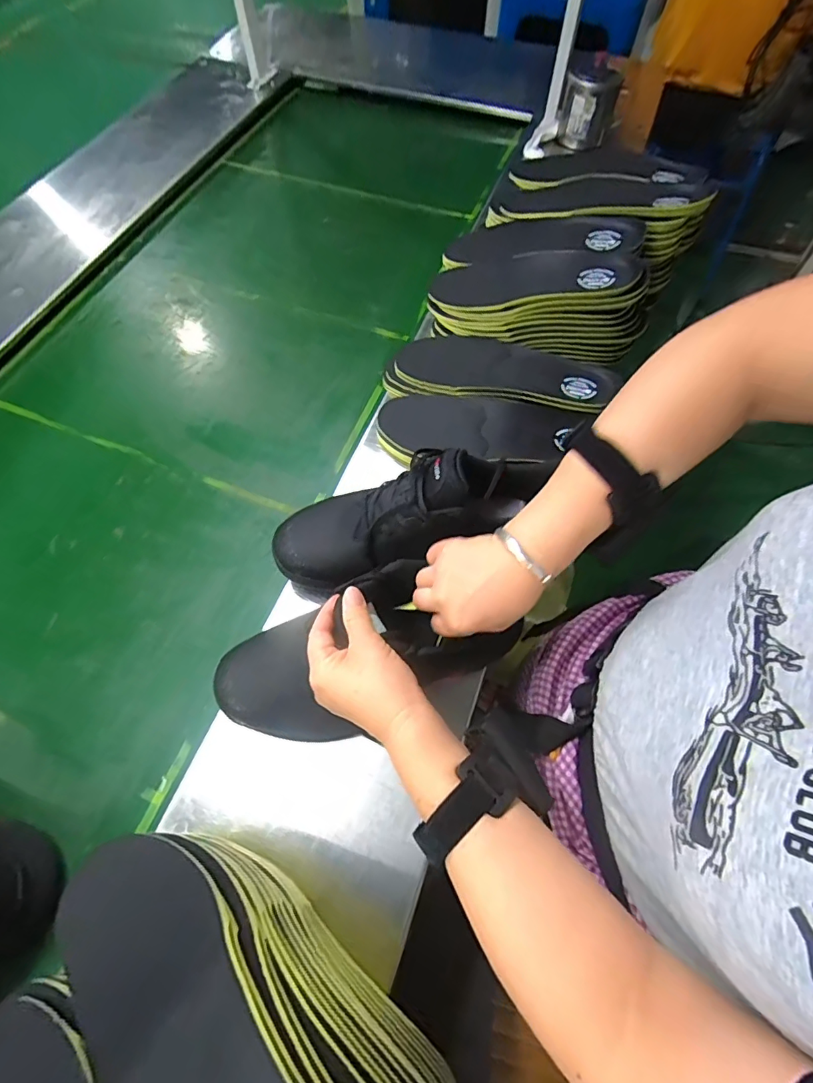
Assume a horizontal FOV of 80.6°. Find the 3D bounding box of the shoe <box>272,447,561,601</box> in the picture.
[{"bbox_3d":[0.003,-0.033,0.473,0.285,0.114,0.114,-17,65,-8],"label":"shoe"}]

